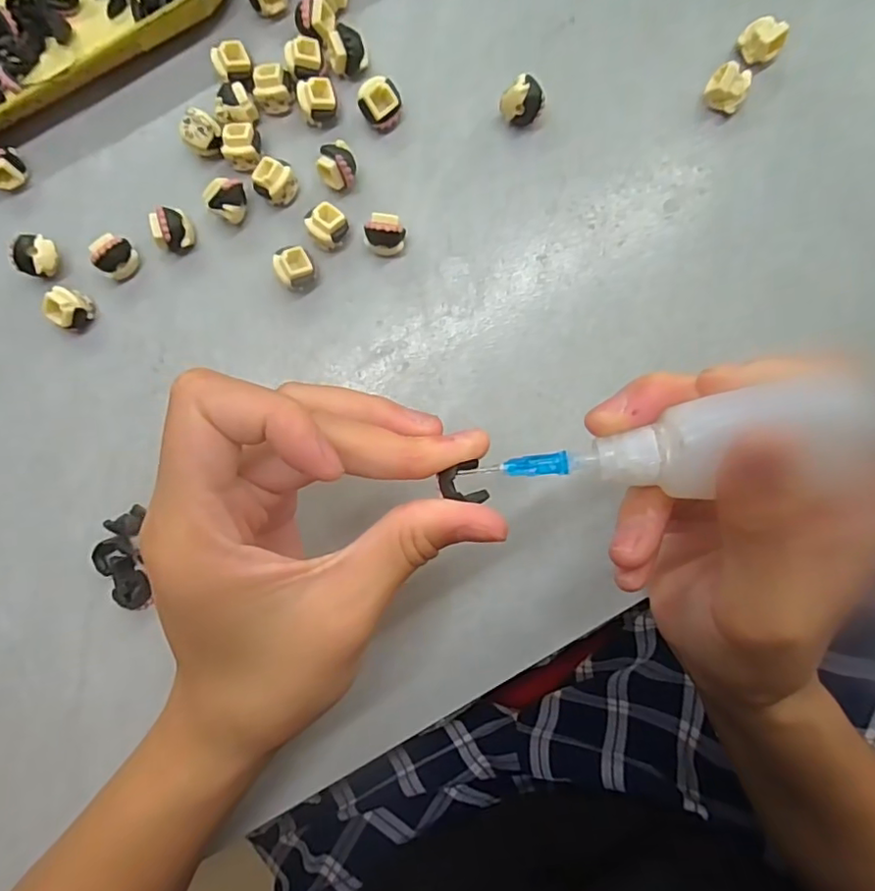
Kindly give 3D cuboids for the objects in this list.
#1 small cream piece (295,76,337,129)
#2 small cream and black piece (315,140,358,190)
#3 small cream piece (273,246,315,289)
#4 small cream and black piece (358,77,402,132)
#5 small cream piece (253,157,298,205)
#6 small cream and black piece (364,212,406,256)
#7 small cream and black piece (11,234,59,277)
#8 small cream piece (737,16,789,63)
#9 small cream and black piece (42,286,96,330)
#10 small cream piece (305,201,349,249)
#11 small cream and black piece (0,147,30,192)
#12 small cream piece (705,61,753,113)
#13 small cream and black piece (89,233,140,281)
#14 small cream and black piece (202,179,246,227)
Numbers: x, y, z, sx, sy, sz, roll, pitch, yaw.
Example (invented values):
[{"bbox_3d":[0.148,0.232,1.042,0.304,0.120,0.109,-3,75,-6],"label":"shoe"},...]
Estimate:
[{"bbox_3d":[-0.048,-0.139,0.234,0.014,0.014,0.013,-15,89,2],"label":"small cream piece"},{"bbox_3d":[-0.040,-0.112,0.233,0.014,0.016,0.016,-7,89,2],"label":"small cream and black piece"},{"bbox_3d":[-0.057,-0.071,0.234,0.014,0.014,0.016,-31,88,2],"label":"small cream piece"},{"bbox_3d":[-0.023,-0.137,0.234,0.016,0.014,0.015,-22,89,2],"label":"small cream and black piece"},{"bbox_3d":[-0.065,-0.106,0.235,0.014,0.013,0.016,44,92,2],"label":"small cream piece"},{"bbox_3d":[-0.021,-0.084,0.232,0.016,0.015,0.012,15,90,2],"label":"small cream and black piece"},{"bbox_3d":[-0.162,-0.077,0.237,0.015,0.013,0.016,0,90,2],"label":"small cream and black piece"},{"bbox_3d":[0.126,-0.158,0.226,0.015,0.011,0.013,44,92,2],"label":"small cream piece"},{"bbox_3d":[-0.150,-0.055,0.236,0.010,0.016,0.015,19,91,2],"label":"small cream and black piece"},{"bbox_3d":[-0.044,-0.088,0.234,0.015,0.013,0.014,-44,88,2],"label":"small cream piece"},{"bbox_3d":[-0.179,-0.113,0.238,0.015,0.016,0.011,-43,88,2],"label":"small cream and black piece"},{"bbox_3d":[0.113,-0.139,0.227,0.015,0.015,0.011,27,91,2],"label":"small cream piece"},{"bbox_3d":[-0.130,-0.076,0.236,0.011,0.015,0.015,39,91,2],"label":"small cream and black piece"},{"bbox_3d":[-0.083,-0.099,0.235,0.013,0.017,0.015,44,92,2],"label":"small cream and black piece"}]

